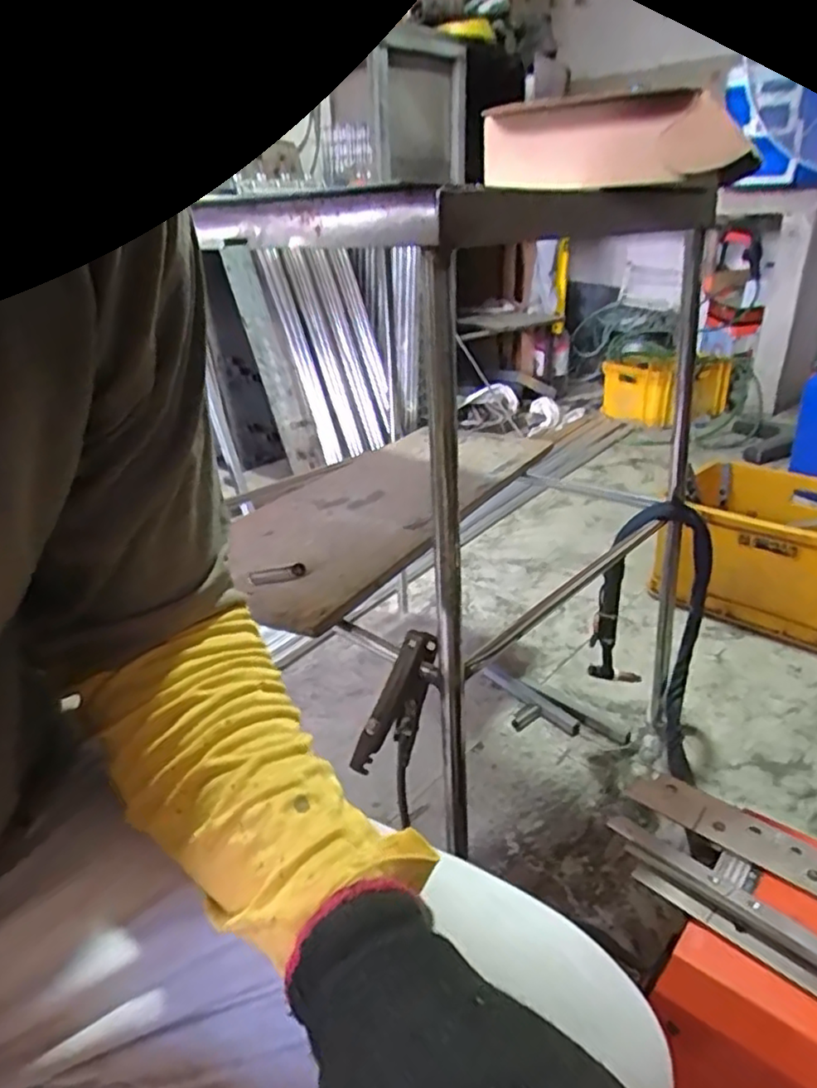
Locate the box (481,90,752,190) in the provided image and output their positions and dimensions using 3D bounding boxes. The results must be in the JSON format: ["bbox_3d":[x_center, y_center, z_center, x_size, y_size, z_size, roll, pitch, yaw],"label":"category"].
[{"bbox_3d":[0.180,-0.378,0.616,0.236,0.072,0.033,9,27,27],"label":"box"}]

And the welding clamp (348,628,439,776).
[{"bbox_3d":[-0.006,0.168,0.695,0.072,0.150,0.034,16,6,-43],"label":"welding clamp"}]

